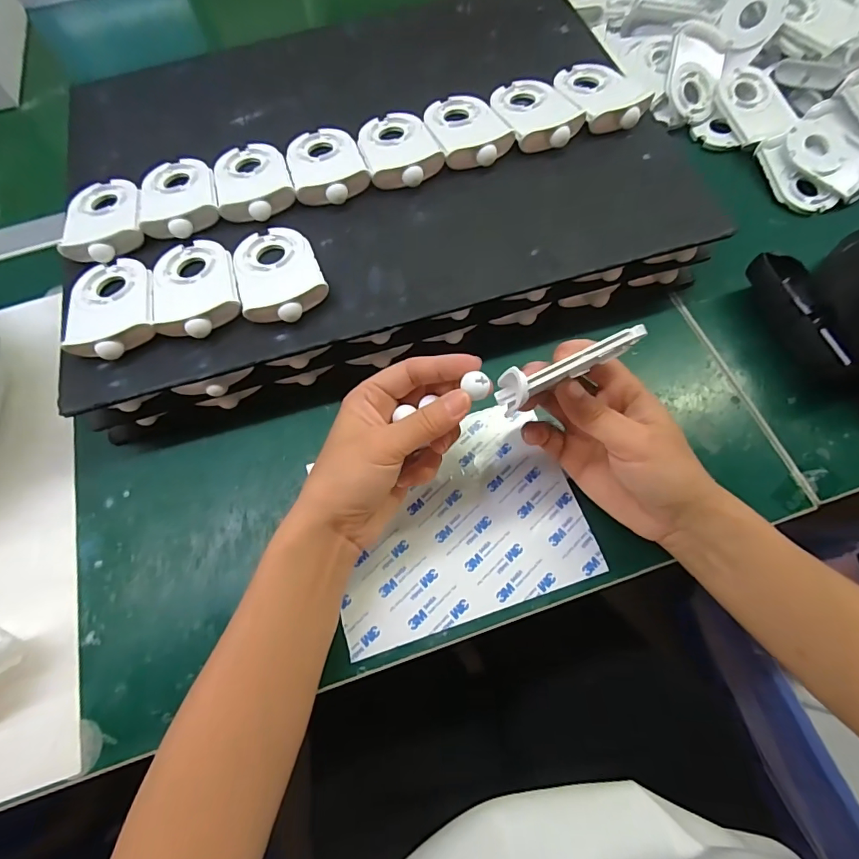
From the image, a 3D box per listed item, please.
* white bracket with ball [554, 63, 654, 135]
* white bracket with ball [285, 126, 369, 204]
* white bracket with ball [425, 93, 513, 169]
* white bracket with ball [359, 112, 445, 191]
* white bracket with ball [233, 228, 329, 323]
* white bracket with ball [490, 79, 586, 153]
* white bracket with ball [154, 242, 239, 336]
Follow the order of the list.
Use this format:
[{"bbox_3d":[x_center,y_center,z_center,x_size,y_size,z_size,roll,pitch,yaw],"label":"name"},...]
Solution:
[{"bbox_3d":[0.144,-0.280,0.383,0.059,0.017,0.087,-21,69,-6],"label":"white bracket with ball"},{"bbox_3d":[-0.082,-0.214,0.365,0.057,0.013,0.086,-17,68,-5],"label":"white bracket with ball"},{"bbox_3d":[0.031,-0.244,0.372,0.057,0.016,0.086,-16,68,-4],"label":"white bracket with ball"},{"bbox_3d":[-0.025,-0.227,0.367,0.057,0.015,0.087,-16,68,-4],"label":"white bracket with ball"},{"bbox_3d":[-0.110,-0.114,0.329,0.059,0.014,0.089,-22,69,-7],"label":"white bracket with ball"},{"bbox_3d":[0.088,-0.260,0.377,0.057,0.017,0.084,-17,68,-5],"label":"white bracket with ball"},{"bbox_3d":[-0.169,-0.105,0.328,0.057,0.014,0.089,-19,69,-6],"label":"white bracket with ball"}]

